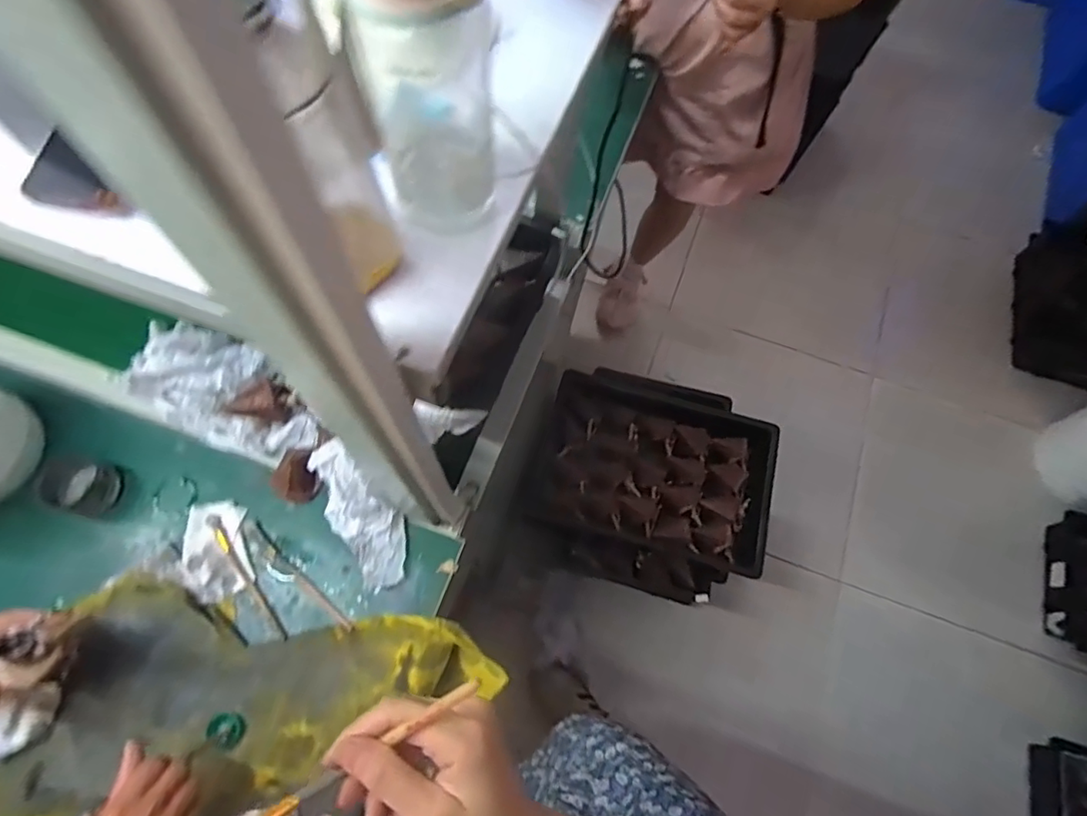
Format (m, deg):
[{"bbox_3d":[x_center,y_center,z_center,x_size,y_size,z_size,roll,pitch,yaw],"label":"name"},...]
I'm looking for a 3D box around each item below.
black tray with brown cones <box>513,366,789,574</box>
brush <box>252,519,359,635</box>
[{"bbox_3d":[0.221,0.113,1.173,0.466,0.102,0.333,16,67,5],"label":"black tray with brown cones"},{"bbox_3d":[-0.282,0.198,0.673,0.173,0.010,0.015,40,71,14],"label":"brush"}]

